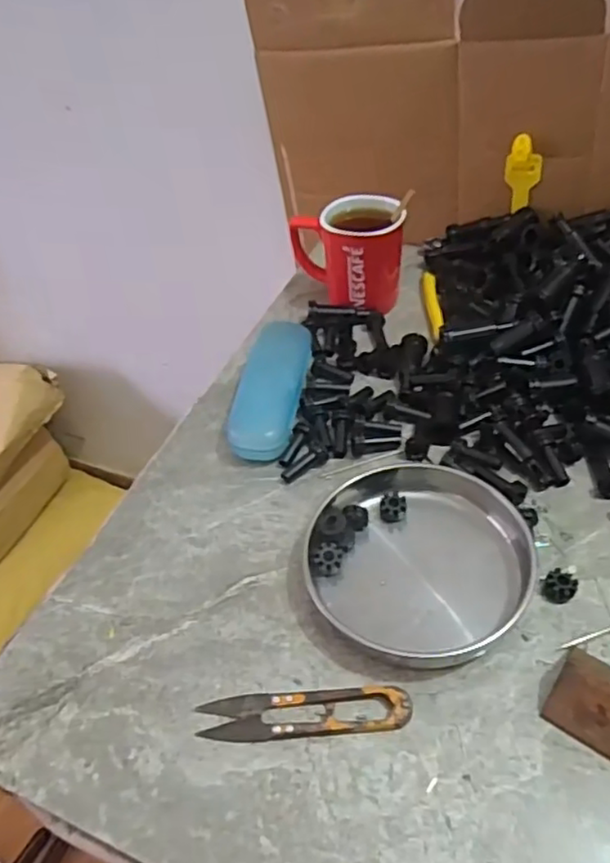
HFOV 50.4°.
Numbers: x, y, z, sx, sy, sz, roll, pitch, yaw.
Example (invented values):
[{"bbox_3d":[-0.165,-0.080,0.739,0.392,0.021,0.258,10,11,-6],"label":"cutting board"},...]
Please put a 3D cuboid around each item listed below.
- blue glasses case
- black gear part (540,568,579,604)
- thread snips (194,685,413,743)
[{"bbox_3d":[-0.026,-0.038,0.529,0.047,0.024,0.138,4,47,9],"label":"blue glasses case"},{"bbox_3d":[0.158,0.095,0.401,0.019,0.013,0.023,32,57,31],"label":"black gear part"},{"bbox_3d":[0.000,0.157,0.363,0.116,0.011,0.025,-4,46,2],"label":"thread snips"}]

